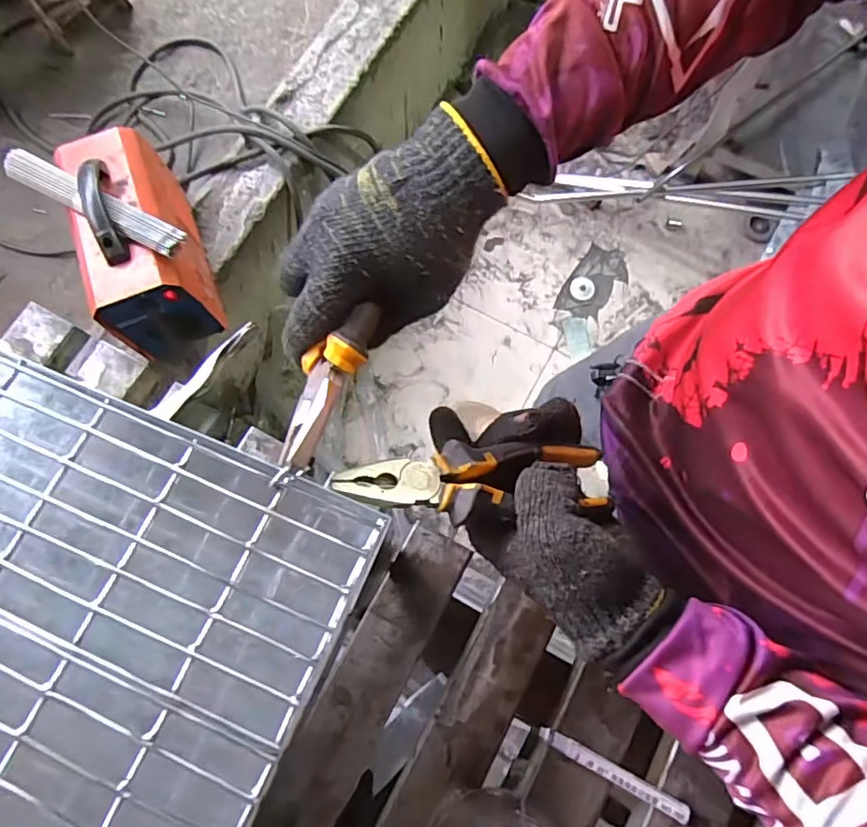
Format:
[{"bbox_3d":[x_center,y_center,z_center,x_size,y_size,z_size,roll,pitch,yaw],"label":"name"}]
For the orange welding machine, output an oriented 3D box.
[{"bbox_3d":[-0.479,-0.280,0.922,0.151,0.197,0.304,-21,76,-4],"label":"orange welding machine"}]

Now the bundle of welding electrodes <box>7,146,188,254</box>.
[{"bbox_3d":[-0.498,-0.313,0.821,0.295,0.032,0.046,27,77,8],"label":"bundle of welding electrodes"}]

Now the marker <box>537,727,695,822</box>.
[{"bbox_3d":[0.119,0.239,0.373,0.102,0.013,0.011,27,77,8],"label":"marker"}]

